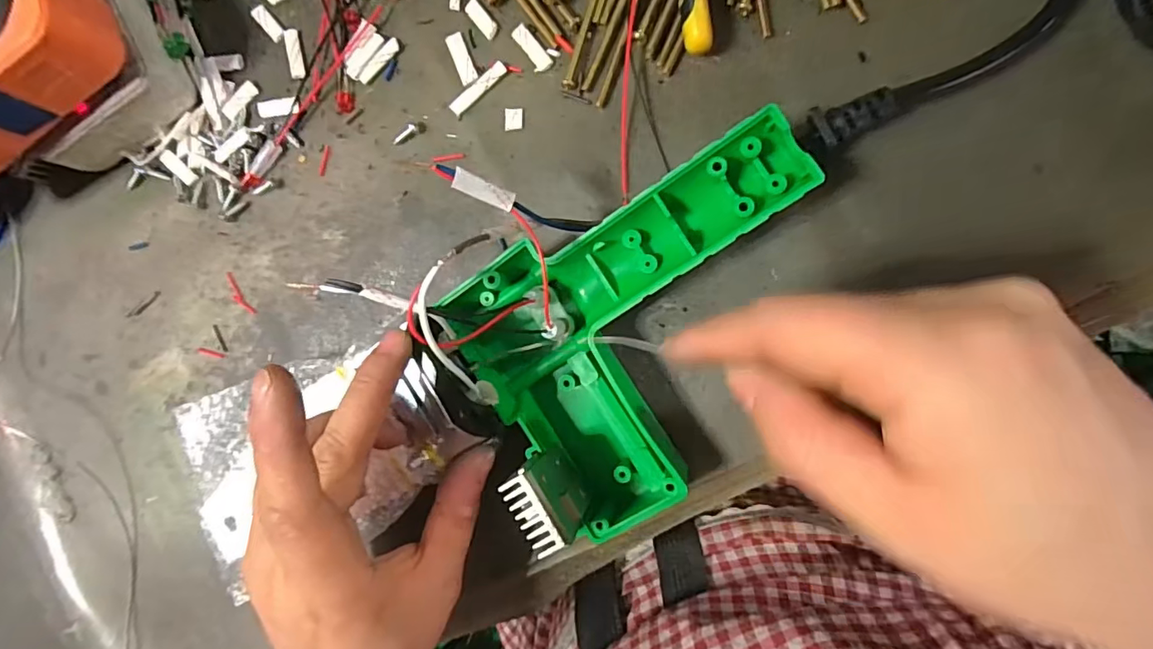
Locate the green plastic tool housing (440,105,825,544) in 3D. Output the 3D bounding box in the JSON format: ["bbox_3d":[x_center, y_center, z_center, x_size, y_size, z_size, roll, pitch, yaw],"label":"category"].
[{"bbox_3d":[0.032,-0.002,0.204,0.151,0.046,0.119,-40,86,9],"label":"green plastic tool housing"}]

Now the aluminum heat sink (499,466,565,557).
[{"bbox_3d":[-0.015,0.069,0.201,0.012,0.024,0.030,-34,87,9],"label":"aluminum heat sink"}]

